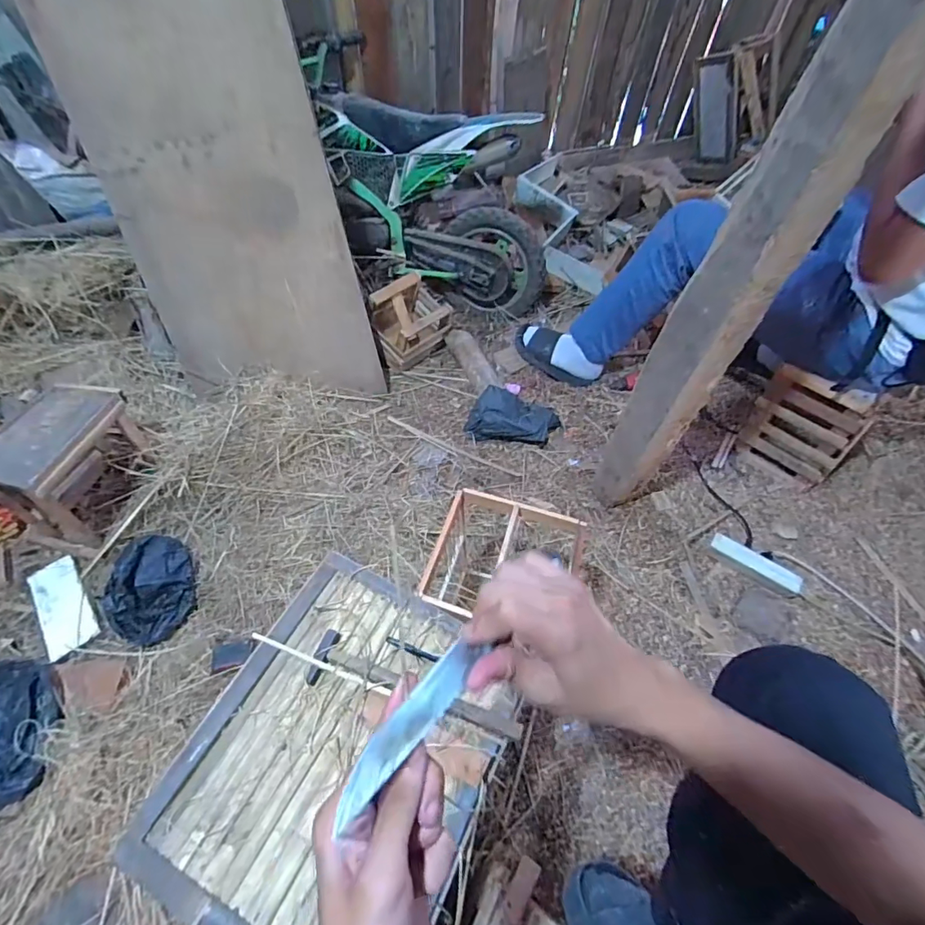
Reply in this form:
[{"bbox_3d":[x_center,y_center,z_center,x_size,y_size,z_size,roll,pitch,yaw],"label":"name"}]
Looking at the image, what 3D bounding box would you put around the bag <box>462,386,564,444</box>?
[{"bbox_3d":[0.139,-0.123,1.316,0.250,0.068,0.141,5,55,2],"label":"bag"}]

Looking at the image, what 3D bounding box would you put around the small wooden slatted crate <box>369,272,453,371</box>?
[{"bbox_3d":[-0.168,-0.449,1.499,0.233,0.200,0.179,-34,63,-22],"label":"small wooden slatted crate"}]

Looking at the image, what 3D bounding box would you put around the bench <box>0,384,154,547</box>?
[{"bbox_3d":[-0.860,-0.010,1.055,0.202,0.220,0.259,13,56,8],"label":"bench"}]

